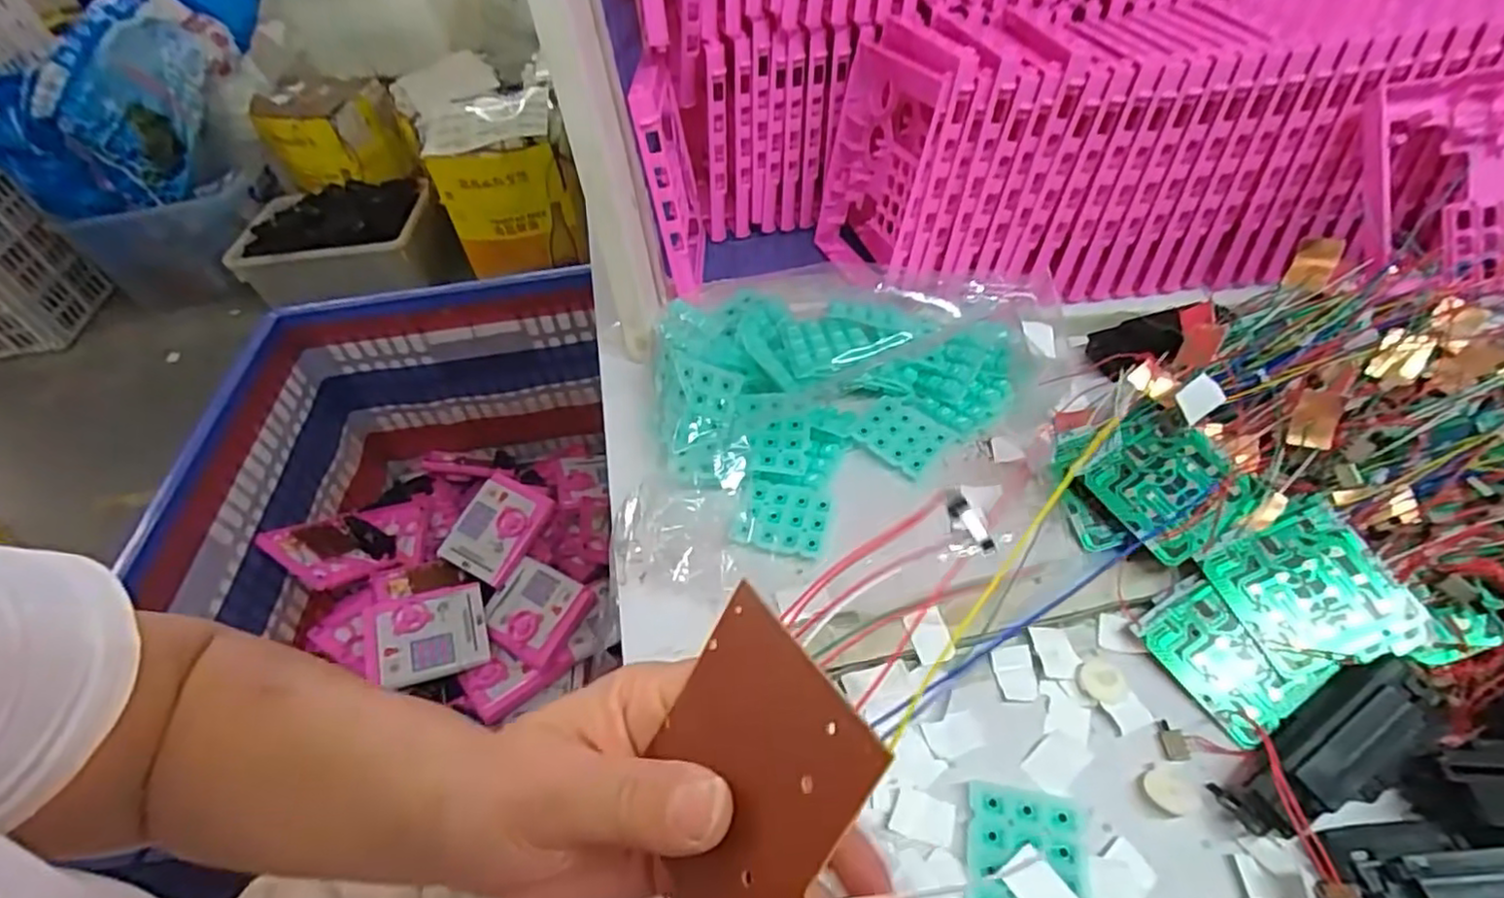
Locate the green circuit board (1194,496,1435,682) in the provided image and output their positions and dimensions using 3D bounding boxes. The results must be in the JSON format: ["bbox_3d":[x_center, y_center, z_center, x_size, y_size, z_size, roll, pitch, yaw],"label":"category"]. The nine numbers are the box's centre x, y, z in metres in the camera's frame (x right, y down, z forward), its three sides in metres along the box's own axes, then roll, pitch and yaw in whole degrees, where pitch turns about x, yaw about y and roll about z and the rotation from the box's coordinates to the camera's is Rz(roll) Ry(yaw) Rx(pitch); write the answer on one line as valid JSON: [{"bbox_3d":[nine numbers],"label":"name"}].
[{"bbox_3d":[0.282,0.073,0.347,0.071,0.004,0.076,-26,63,8],"label":"green circuit board"}]

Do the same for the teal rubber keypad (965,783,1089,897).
[{"bbox_3d":[0.121,0.184,0.303,0.050,0.008,0.058,7,51,12],"label":"teal rubber keypad"}]

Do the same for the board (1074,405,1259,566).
[{"bbox_3d":[0.231,0.017,0.386,0.066,0.007,0.082,-32,62,-4],"label":"board"}]

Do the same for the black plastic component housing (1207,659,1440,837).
[{"bbox_3d":[0.258,0.135,0.304,0.097,0.038,0.036,-38,54,-5],"label":"black plastic component housing"}]

